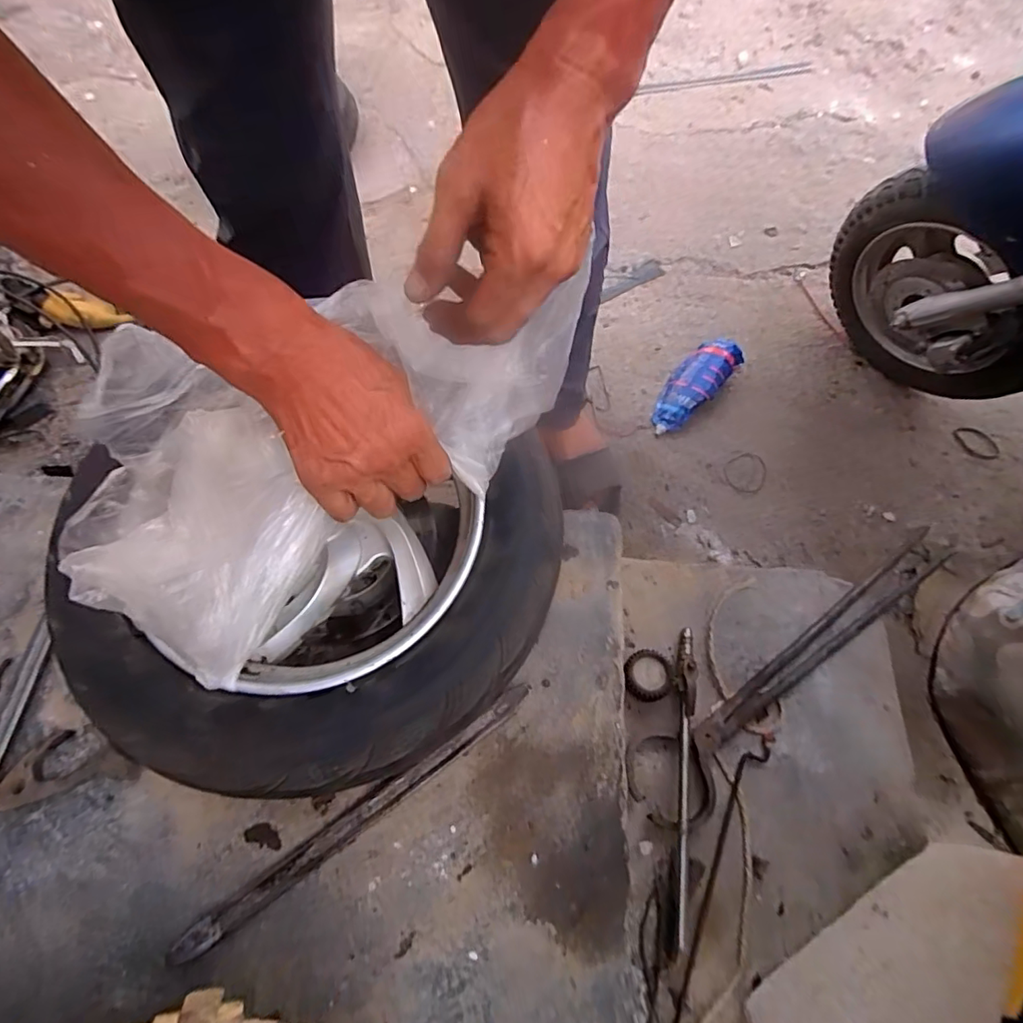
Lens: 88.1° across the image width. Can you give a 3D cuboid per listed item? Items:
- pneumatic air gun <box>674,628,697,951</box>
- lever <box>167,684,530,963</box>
[{"bbox_3d":[0.166,0.249,0.510,0.017,0.035,0.275,8,67,4],"label":"pneumatic air gun"},{"bbox_3d":[-0.107,0.222,0.393,0.286,0.015,0.018,-34,70,-13],"label":"lever"}]

